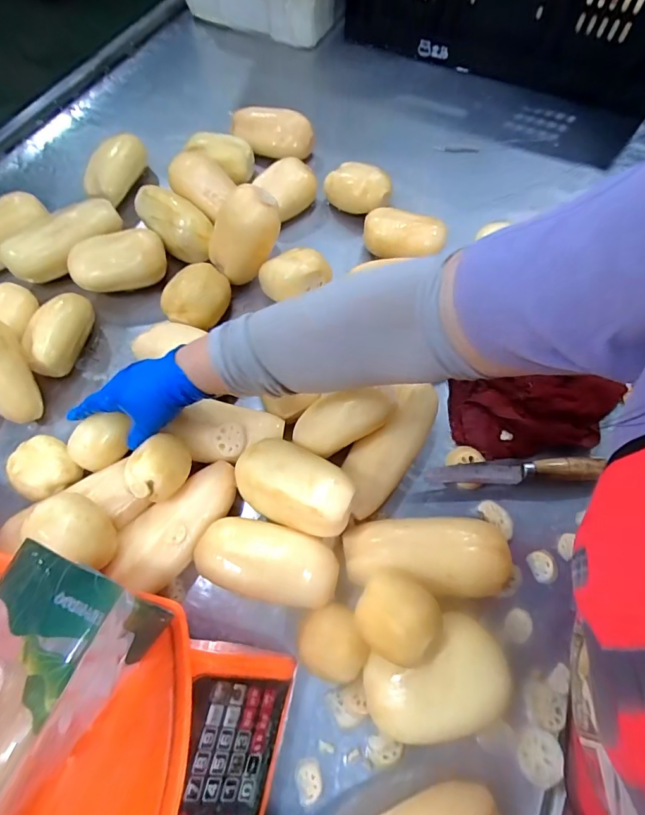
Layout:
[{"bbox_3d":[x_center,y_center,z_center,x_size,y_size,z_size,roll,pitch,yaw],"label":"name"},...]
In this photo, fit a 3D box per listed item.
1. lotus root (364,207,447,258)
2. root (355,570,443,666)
[{"bbox_3d":[0.116,-0.243,0.614,0.117,0.053,0.066,10,65,6],"label":"lotus root"},{"bbox_3d":[0.065,0.183,0.374,0.066,0.048,0.065,0,66,1],"label":"root"}]

